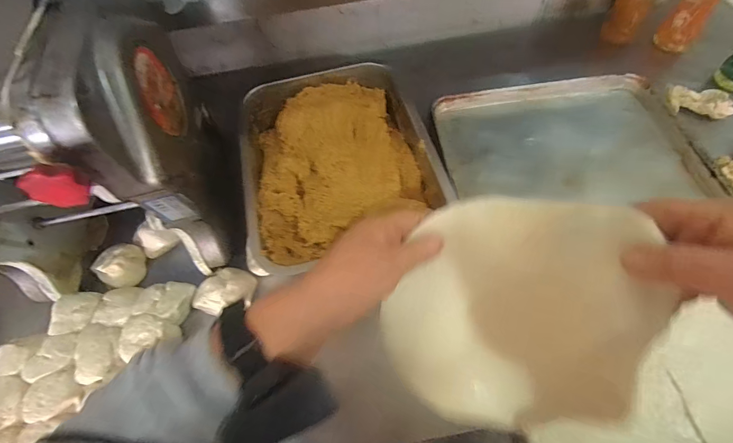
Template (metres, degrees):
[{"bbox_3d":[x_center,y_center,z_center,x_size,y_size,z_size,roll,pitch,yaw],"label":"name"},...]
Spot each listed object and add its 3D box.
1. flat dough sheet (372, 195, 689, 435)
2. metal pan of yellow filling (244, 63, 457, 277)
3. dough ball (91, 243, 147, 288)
[{"bbox_3d":[0.099,0.069,0.268,0.178,0.018,0.168,7,98,30],"label":"flat dough sheet"},{"bbox_3d":[-0.049,-0.100,0.549,0.264,0.067,0.340,-15,60,-5],"label":"metal pan of yellow filling"},{"bbox_3d":[-0.397,0.070,0.583,0.069,0.046,0.070,-2,60,3],"label":"dough ball"}]

